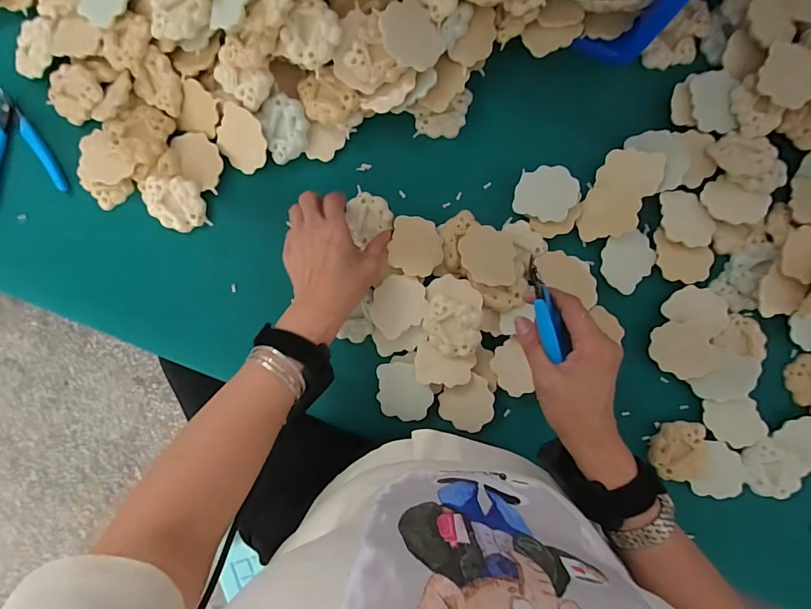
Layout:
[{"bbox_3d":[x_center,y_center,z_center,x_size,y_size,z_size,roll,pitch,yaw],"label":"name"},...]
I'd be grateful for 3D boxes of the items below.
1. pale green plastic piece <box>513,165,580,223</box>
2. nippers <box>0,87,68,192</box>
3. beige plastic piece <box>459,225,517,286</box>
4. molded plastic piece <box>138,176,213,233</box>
[{"bbox_3d":[0.150,-0.118,0.446,0.061,0.013,0.054,15,91,0],"label":"pale green plastic piece"},{"bbox_3d":[-0.430,-0.176,0.461,0.089,0.007,0.116,-10,90,1],"label":"nippers"},{"bbox_3d":[0.084,-0.052,0.425,0.060,0.018,0.062,2,73,-6],"label":"beige plastic piece"},{"bbox_3d":[-0.251,-0.109,0.457,0.061,0.018,0.056,-8,90,1],"label":"molded plastic piece"}]

